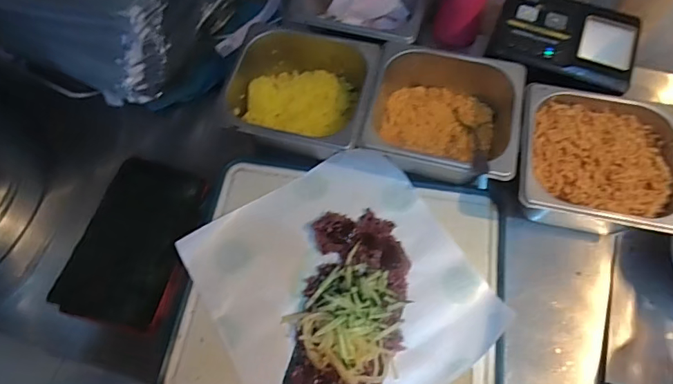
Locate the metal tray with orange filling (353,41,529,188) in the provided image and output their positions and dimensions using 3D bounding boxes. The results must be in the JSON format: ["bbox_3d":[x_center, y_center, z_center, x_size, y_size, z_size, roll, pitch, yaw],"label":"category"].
[{"bbox_3d":[0.126,-0.090,0.552,0.177,0.079,0.164,13,68,6],"label":"metal tray with orange filling"}]

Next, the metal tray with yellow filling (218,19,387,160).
[{"bbox_3d":[-0.045,-0.126,0.570,0.177,0.080,0.170,14,68,6],"label":"metal tray with yellow filling"}]

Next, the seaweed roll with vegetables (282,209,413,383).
[{"bbox_3d":[0.012,0.142,0.483,0.117,0.043,0.254,13,69,5],"label":"seaweed roll with vegetables"}]

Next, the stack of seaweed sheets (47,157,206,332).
[{"bbox_3d":[-0.241,0.058,0.529,0.113,0.020,0.190,23,76,-4],"label":"stack of seaweed sheets"}]

